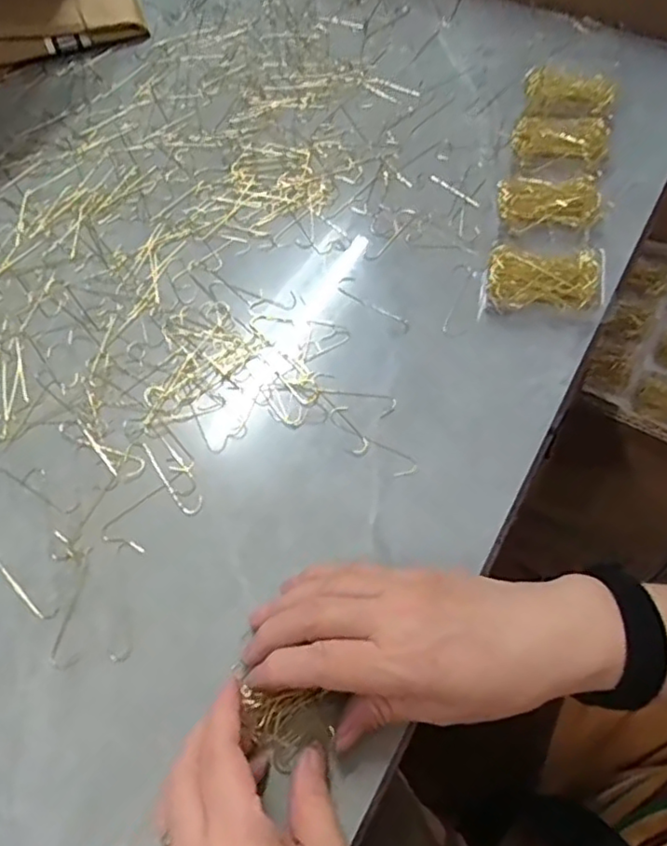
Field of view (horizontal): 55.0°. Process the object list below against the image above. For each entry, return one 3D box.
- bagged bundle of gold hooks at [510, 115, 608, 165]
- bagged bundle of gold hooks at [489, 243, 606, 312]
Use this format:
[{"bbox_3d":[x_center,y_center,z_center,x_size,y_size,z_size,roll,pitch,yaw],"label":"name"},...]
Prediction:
[{"bbox_3d":[0.177,-0.224,0.501,0.070,0.020,0.040,16,62,10],"label":"bagged bundle of gold hooks"},{"bbox_3d":[0.142,-0.096,0.432,0.074,0.026,0.043,6,61,5],"label":"bagged bundle of gold hooks"}]

